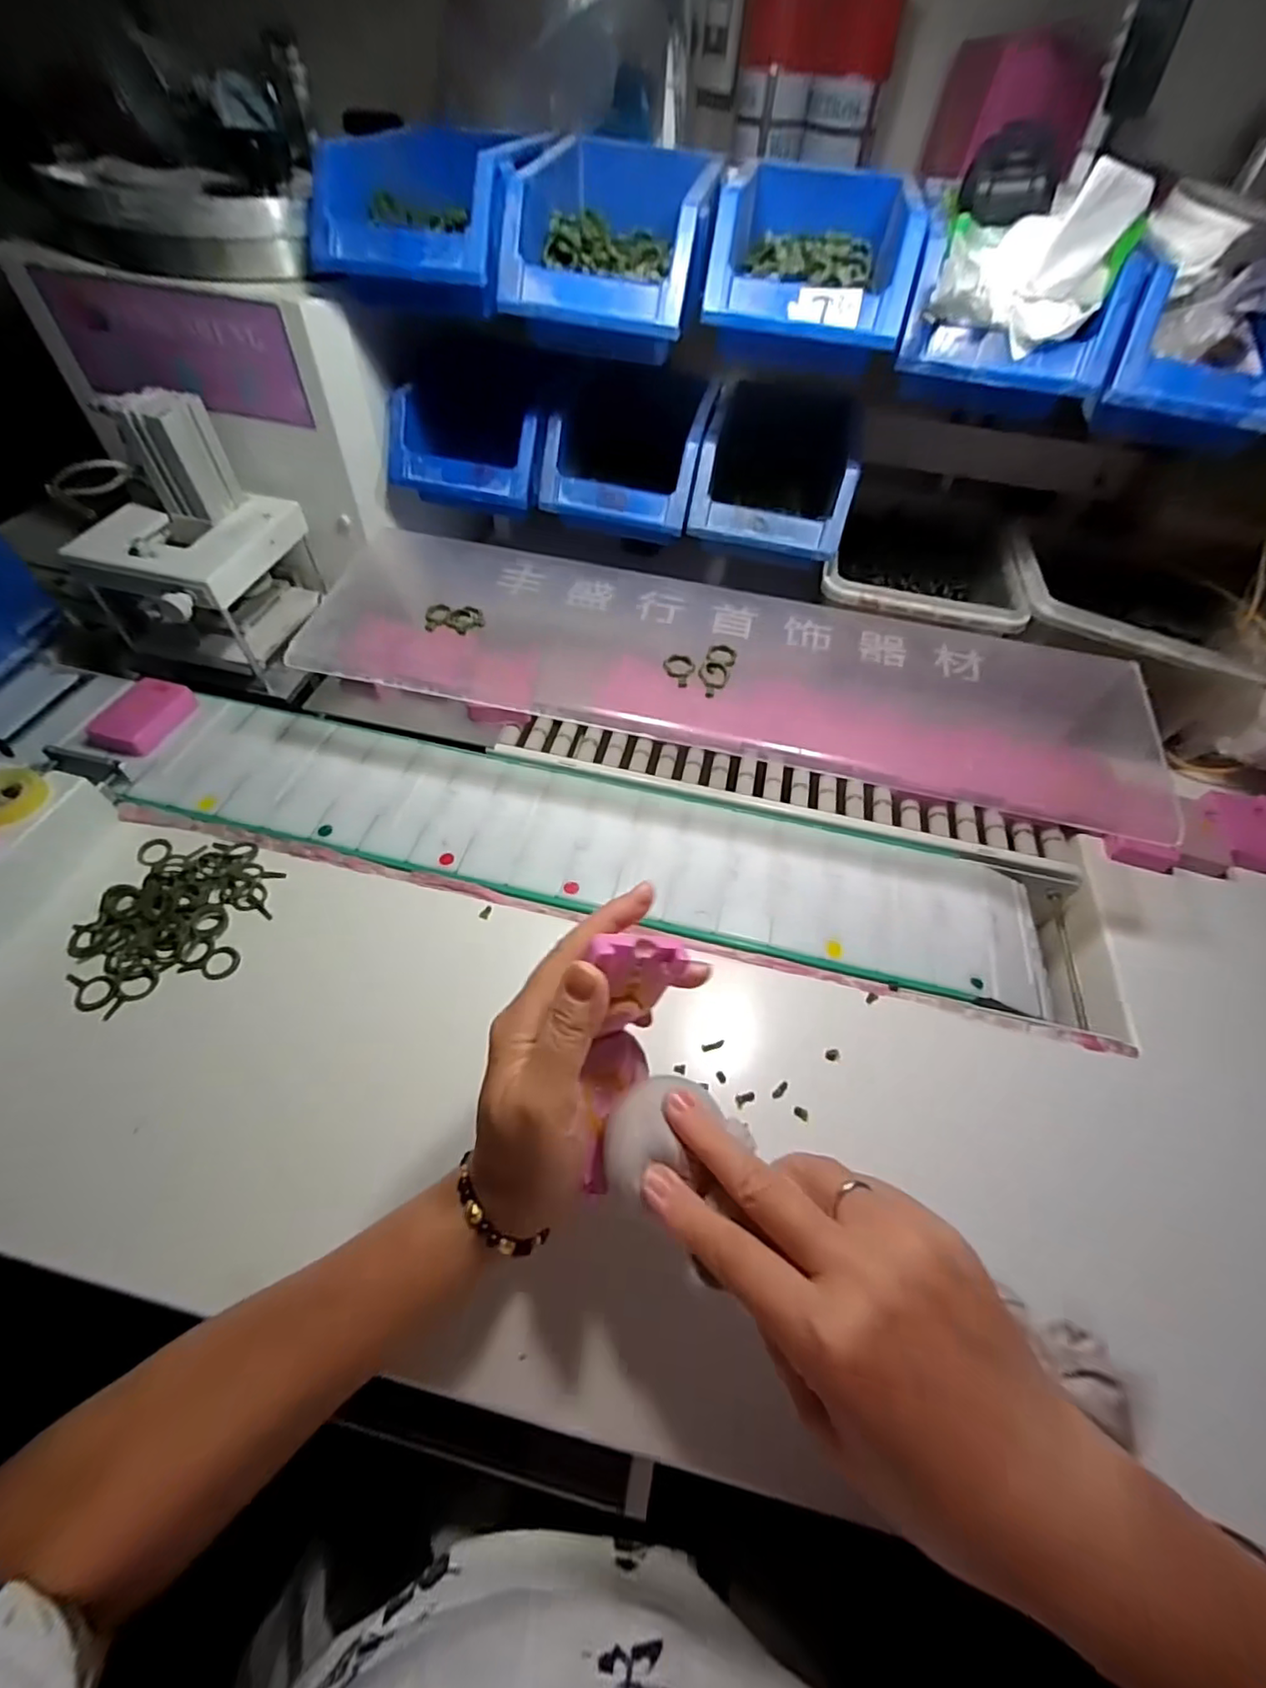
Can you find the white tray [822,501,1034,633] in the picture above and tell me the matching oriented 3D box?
[{"bbox_3d":[0.248,-0.245,0.539,0.156,0.061,0.189,13,55,5],"label":"white tray"}]

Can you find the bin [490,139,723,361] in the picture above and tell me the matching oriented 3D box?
[{"bbox_3d":[-0.009,-0.430,0.436,0.128,0.073,0.203,11,55,3],"label":"bin"}]

